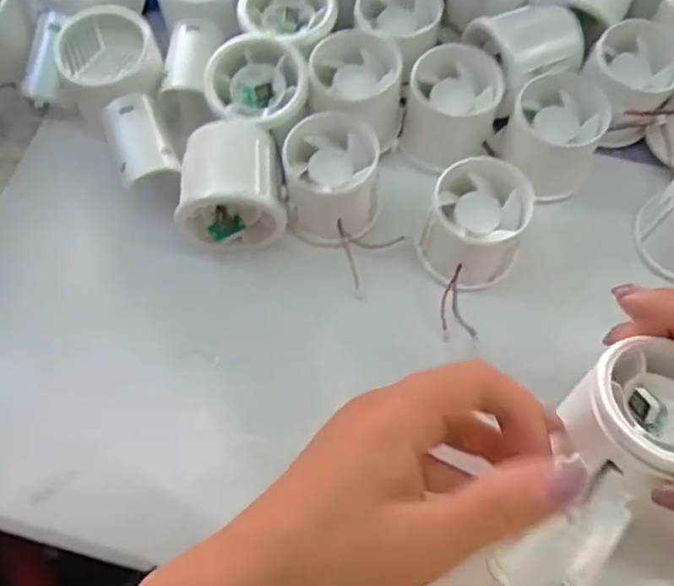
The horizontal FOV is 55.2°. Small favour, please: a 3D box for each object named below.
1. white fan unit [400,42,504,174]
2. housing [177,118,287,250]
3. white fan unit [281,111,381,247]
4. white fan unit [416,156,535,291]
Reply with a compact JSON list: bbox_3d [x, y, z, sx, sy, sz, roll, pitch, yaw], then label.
[{"bbox_3d":[0.068,-0.107,0.375,0.052,0.043,0.056,12,67,5],"label":"white fan unit"},{"bbox_3d":[-0.059,-0.059,0.359,0.055,0.047,0.056,-7,67,-3],"label":"housing"},{"bbox_3d":[-0.002,-0.062,0.363,0.051,0.043,0.061,-7,67,-3],"label":"white fan unit"},{"bbox_3d":[0.074,-0.035,0.348,0.053,0.048,0.053,0,67,0],"label":"white fan unit"}]

